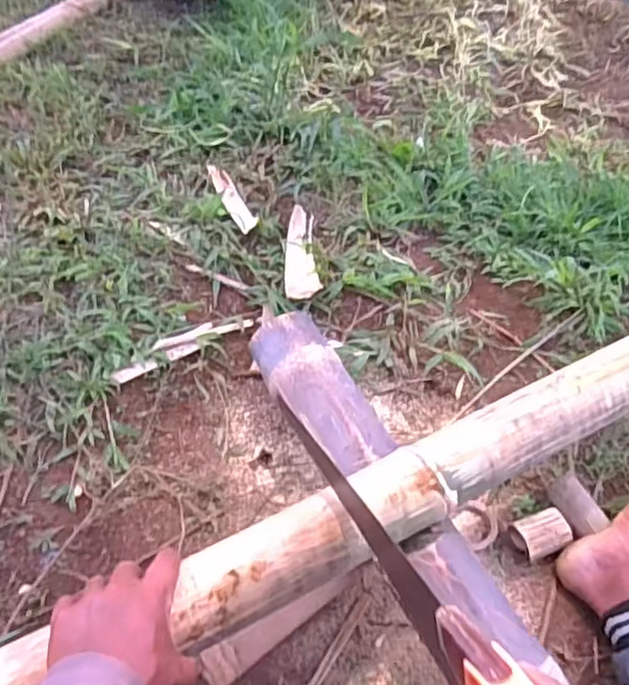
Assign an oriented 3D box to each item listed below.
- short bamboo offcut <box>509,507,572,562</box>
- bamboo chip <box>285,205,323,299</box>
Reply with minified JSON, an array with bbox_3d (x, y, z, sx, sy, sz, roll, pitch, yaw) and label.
[{"bbox_3d":[0.289,0.243,0.778,0.063,0.038,0.053,-12,51,-17],"label":"short bamboo offcut"},{"bbox_3d":[-0.026,-0.170,1.105,0.060,0.022,0.230,0,48,-6],"label":"bamboo chip"}]

